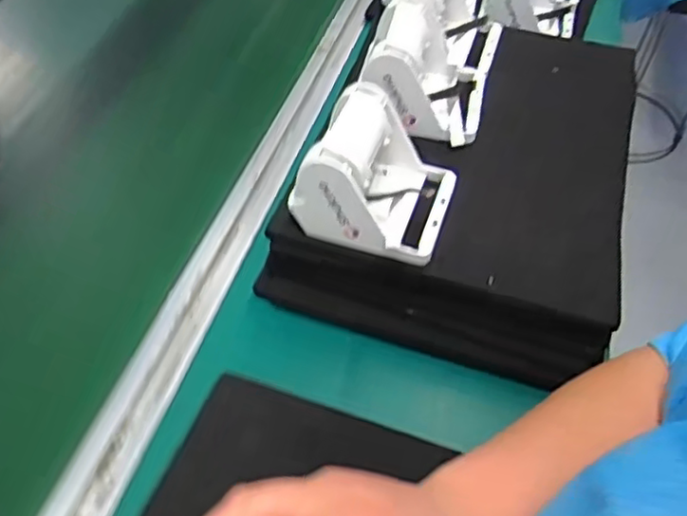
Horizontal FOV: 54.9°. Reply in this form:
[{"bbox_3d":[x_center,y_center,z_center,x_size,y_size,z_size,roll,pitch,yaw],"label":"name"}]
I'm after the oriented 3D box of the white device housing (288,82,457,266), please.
[{"bbox_3d":[0.028,-0.063,0.472,0.100,0.069,0.092,17,52,11],"label":"white device housing"}]

